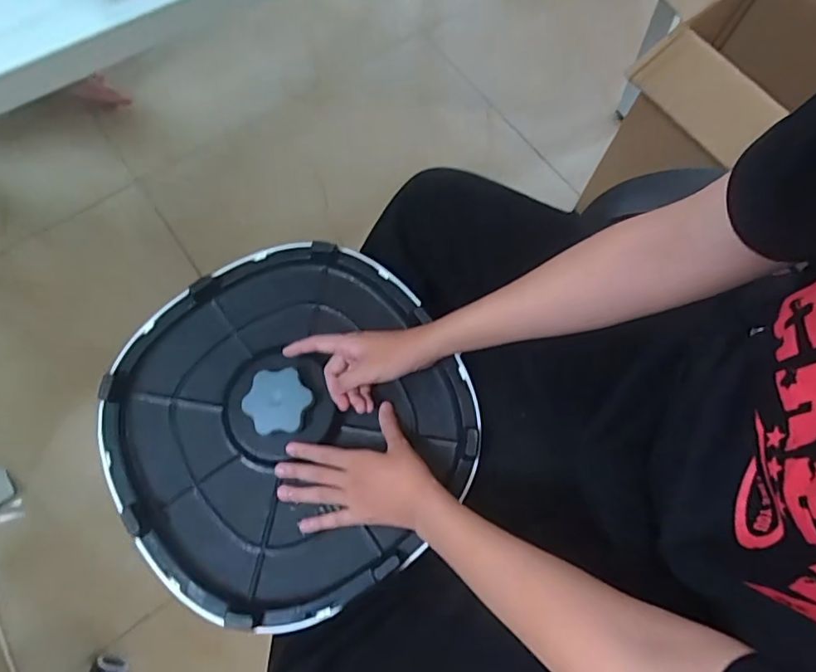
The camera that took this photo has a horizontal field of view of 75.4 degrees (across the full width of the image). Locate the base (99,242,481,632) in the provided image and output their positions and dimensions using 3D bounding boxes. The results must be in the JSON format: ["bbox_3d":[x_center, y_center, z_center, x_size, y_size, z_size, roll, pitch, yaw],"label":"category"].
[{"bbox_3d":[-0.134,0.091,0.600,0.375,0.045,0.388,1,70,-2],"label":"base"}]

